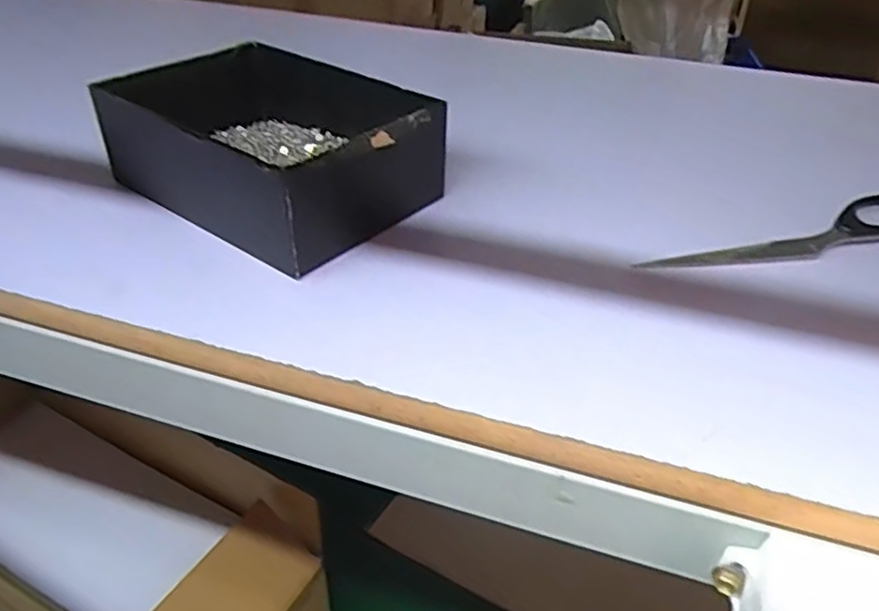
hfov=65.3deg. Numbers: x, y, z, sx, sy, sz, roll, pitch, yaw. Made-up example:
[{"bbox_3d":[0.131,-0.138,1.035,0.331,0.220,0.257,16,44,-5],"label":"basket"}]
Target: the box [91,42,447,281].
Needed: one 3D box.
[{"bbox_3d":[-0.092,-0.087,0.375,0.157,0.055,0.113,22,42,25],"label":"box"}]

